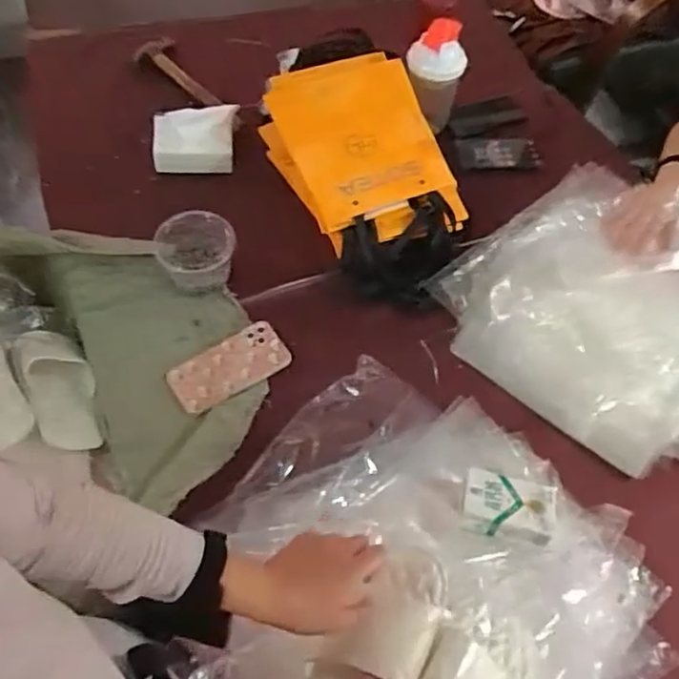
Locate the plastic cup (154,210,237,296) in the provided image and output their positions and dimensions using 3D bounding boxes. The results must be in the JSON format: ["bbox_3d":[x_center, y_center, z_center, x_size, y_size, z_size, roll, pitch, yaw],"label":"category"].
[{"bbox_3d":[-0.213,-0.129,0.939,0.117,0.077,0.094,-7,59,-9],"label":"plastic cup"}]

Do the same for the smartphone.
[{"bbox_3d":[-0.155,0.038,0.891,0.164,0.014,0.083,-28,64,-20],"label":"smartphone"}]

